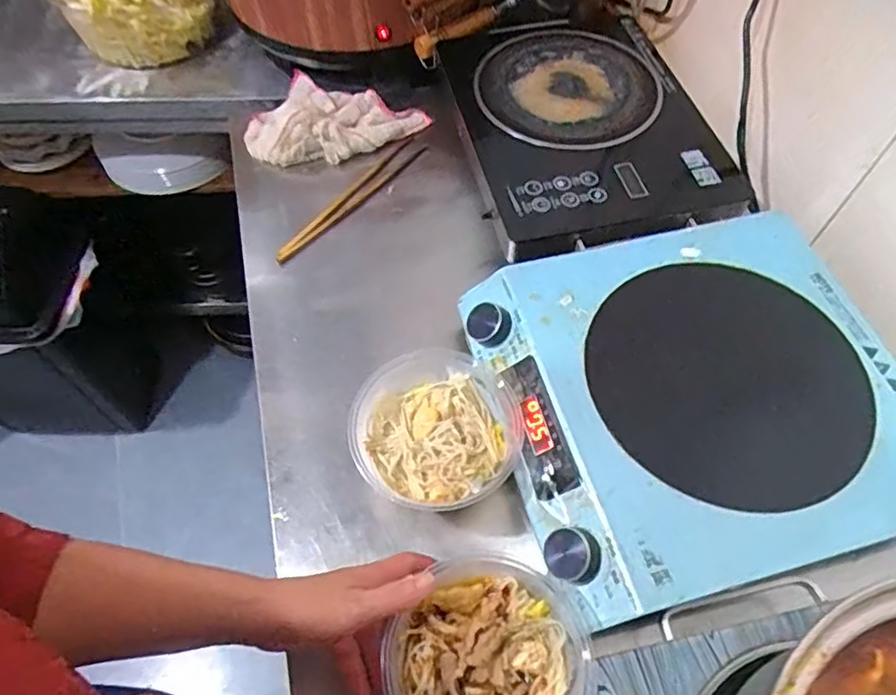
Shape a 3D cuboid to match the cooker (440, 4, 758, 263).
[{"bbox_3d":[0.171,-0.291,0.776,0.311,0.053,0.414,-10,59,-7],"label":"cooker"}]

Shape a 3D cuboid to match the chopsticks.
[{"bbox_3d":[-0.119,-0.184,0.762,0.033,0.012,0.237,39,65,21],"label":"chopsticks"}]

